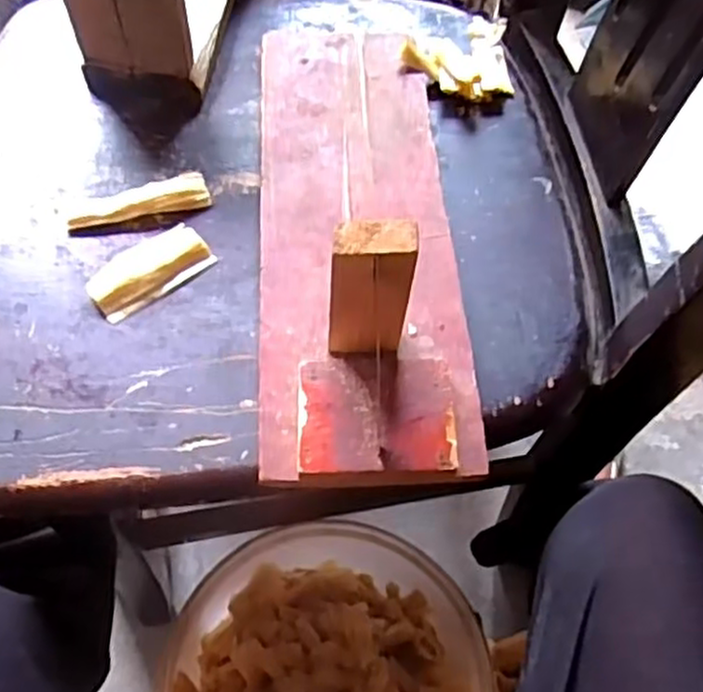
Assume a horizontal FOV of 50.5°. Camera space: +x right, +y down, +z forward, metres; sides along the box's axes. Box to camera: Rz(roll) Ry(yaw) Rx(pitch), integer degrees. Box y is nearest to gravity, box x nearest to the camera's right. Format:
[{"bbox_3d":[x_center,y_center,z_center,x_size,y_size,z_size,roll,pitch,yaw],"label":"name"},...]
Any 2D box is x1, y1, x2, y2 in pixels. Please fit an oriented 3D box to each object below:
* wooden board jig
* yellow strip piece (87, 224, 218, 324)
[{"bbox_3d":[0.004,-0.105,0.433,0.120,0.100,0.358,-2,61,-3],"label":"wooden board jig"},{"bbox_3d":[-0.124,-0.048,0.451,0.073,0.011,0.038,-35,68,-19],"label":"yellow strip piece"}]

